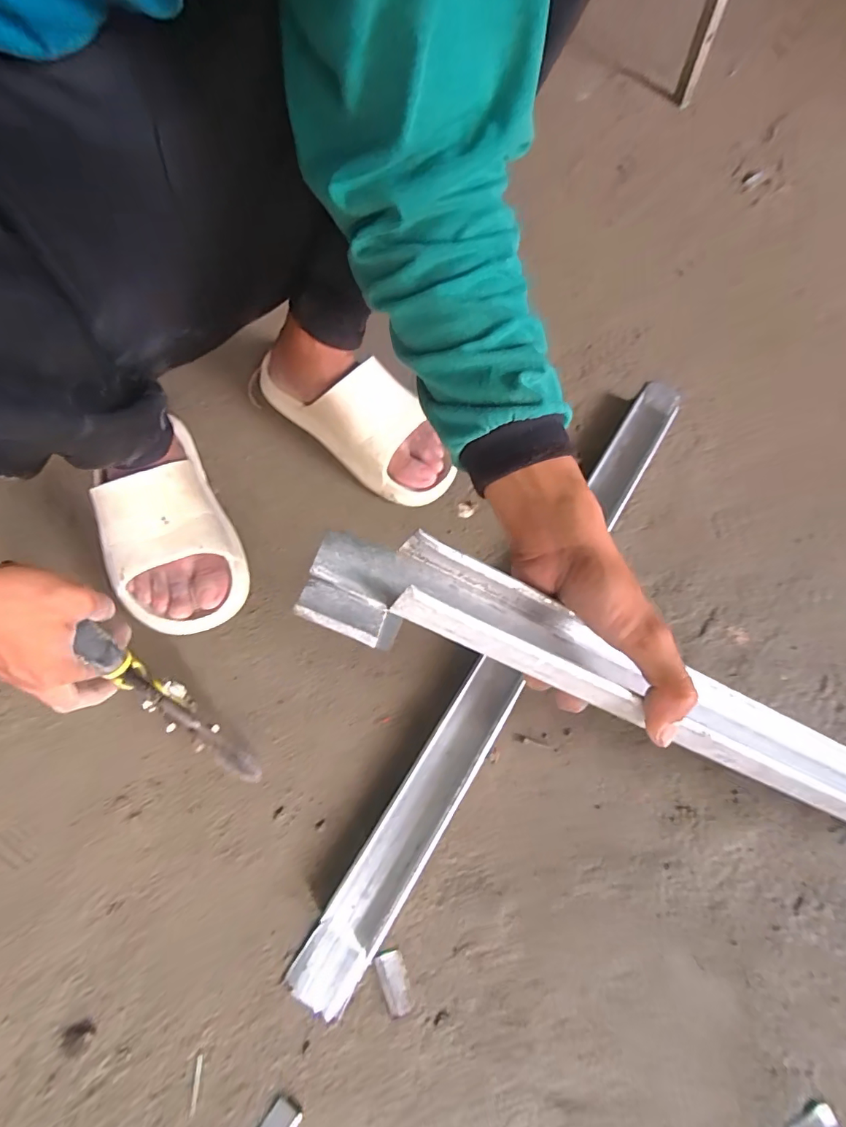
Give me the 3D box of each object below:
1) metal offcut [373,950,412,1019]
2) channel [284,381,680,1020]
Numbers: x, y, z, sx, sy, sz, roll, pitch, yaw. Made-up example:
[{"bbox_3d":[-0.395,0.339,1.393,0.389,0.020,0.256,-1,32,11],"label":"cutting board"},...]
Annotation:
[{"bbox_3d":[-0.022,0.321,0.360,0.021,0.005,0.040,-20,70,-11],"label":"metal offcut"},{"bbox_3d":[0.115,0.050,0.475,0.059,0.030,0.723,31,68,11],"label":"channel"}]

